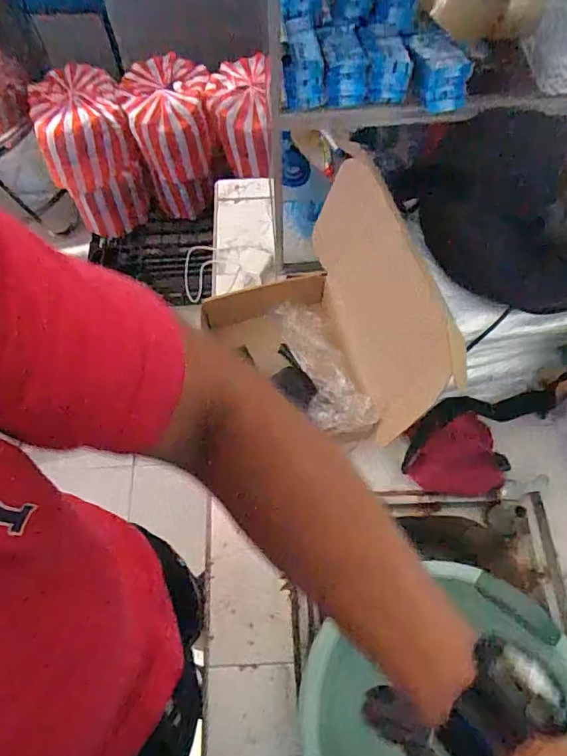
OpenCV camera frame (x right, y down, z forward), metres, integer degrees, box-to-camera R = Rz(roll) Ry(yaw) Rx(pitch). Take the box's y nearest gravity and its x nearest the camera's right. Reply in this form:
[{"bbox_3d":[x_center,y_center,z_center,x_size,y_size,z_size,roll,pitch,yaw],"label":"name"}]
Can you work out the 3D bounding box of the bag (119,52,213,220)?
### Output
[{"bbox_3d":[-0.358,-0.796,1.734,0.275,0.367,0.358,-19,65,-8],"label":"bag"}]

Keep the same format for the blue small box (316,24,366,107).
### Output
[{"bbox_3d":[0.074,-0.398,0.649,0.055,0.045,0.100,-5,64,-1],"label":"blue small box"}]

